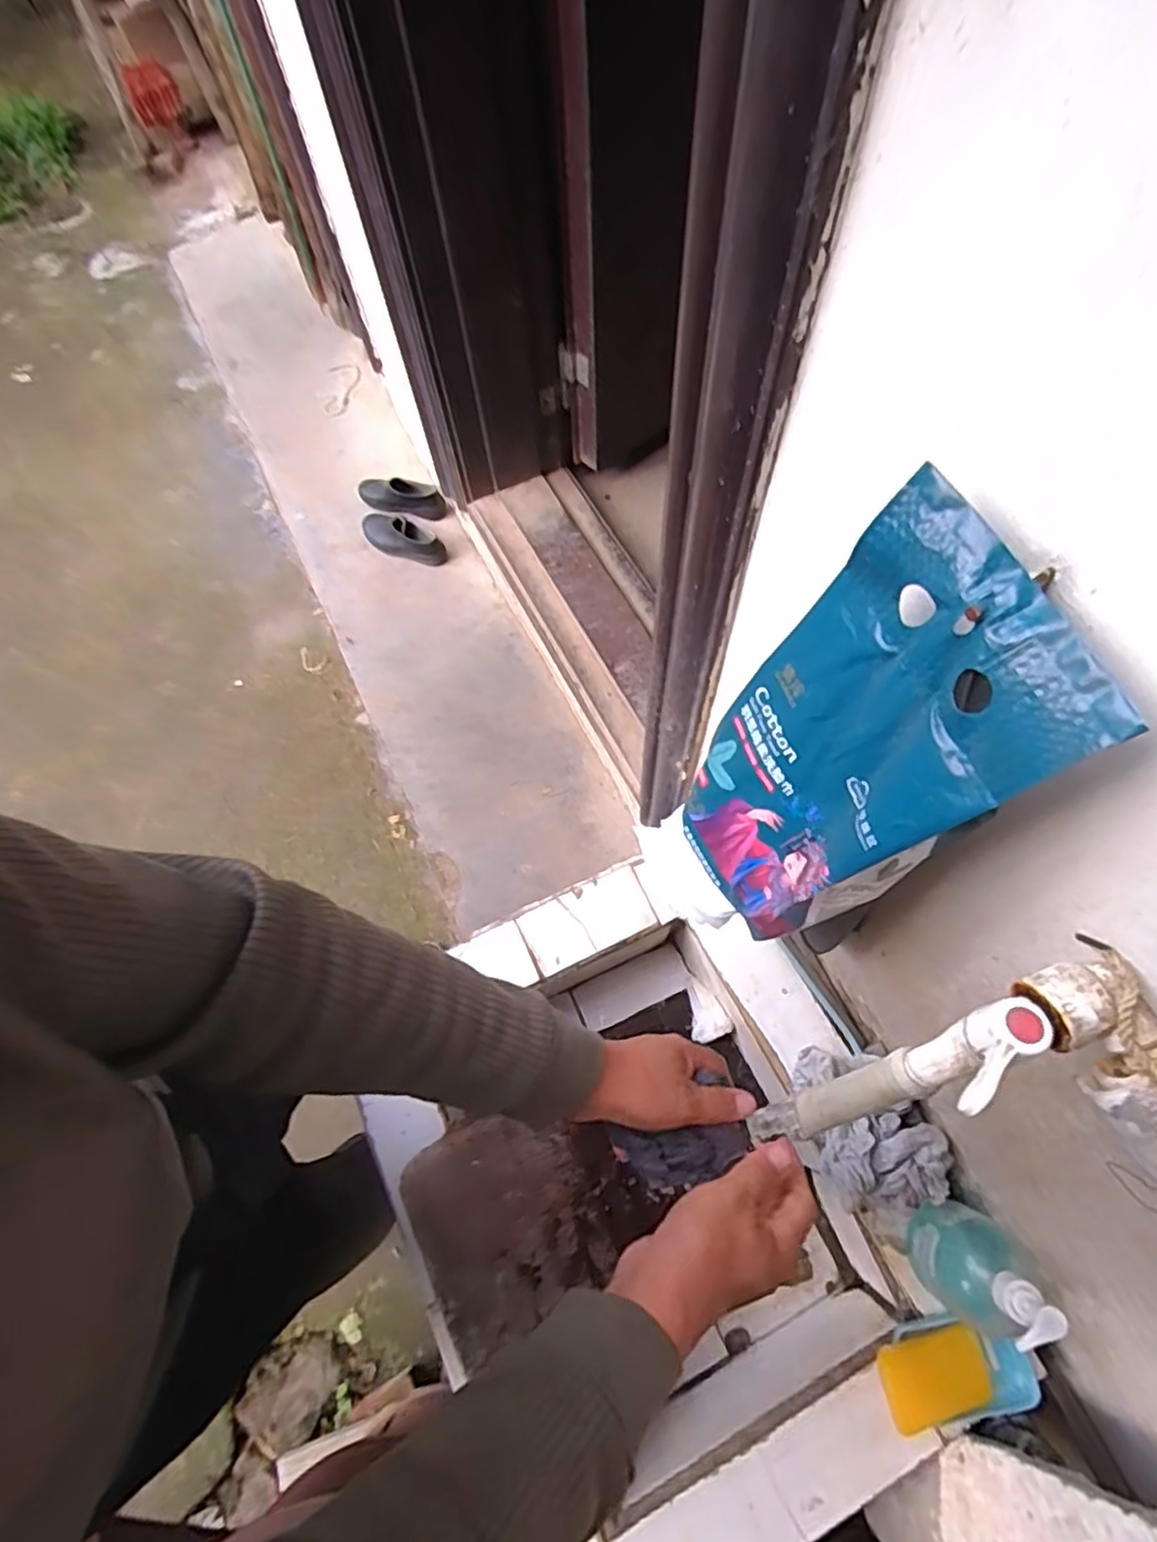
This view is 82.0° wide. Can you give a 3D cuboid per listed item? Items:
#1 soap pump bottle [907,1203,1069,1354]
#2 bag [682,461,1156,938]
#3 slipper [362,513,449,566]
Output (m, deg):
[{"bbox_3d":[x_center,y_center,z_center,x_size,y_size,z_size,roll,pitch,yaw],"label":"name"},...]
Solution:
[{"bbox_3d":[0.349,0.429,0.570,0.082,0.166,0.083,-1,66,3],"label":"soap pump bottle"},{"bbox_3d":[0.149,-0.004,0.385,0.059,0.289,0.143,-19,65,-27],"label":"bag"},{"bbox_3d":[-0.449,-0.600,1.726,0.243,0.065,0.097,20,69,11],"label":"slipper"}]

